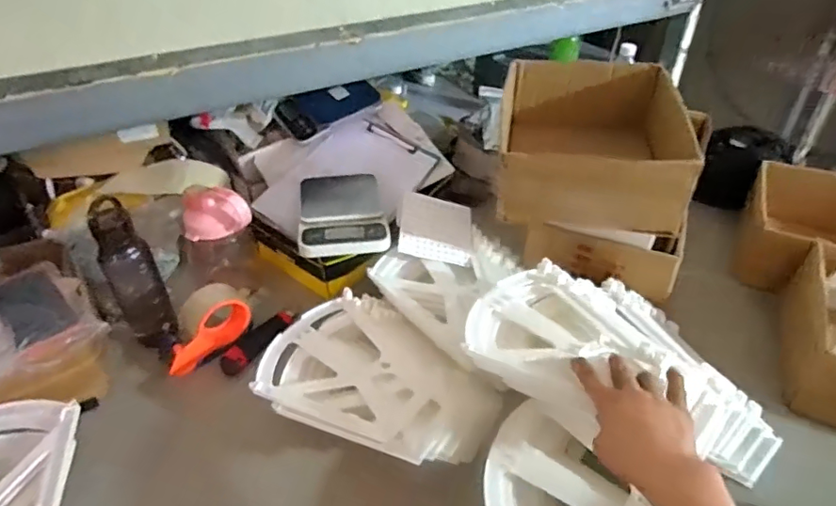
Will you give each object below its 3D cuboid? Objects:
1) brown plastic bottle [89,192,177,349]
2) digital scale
[{"bbox_3d":[-0.406,0.045,0.760,0.068,0.244,0.054,-22,43,-24],"label":"brown plastic bottle"},{"bbox_3d":[-0.131,-0.073,0.904,0.145,0.032,0.201,-8,39,-9],"label":"digital scale"}]

